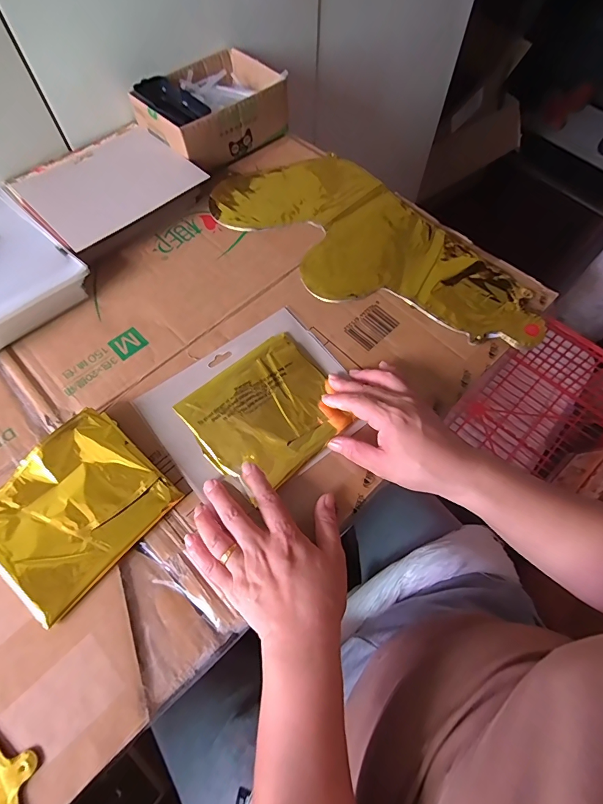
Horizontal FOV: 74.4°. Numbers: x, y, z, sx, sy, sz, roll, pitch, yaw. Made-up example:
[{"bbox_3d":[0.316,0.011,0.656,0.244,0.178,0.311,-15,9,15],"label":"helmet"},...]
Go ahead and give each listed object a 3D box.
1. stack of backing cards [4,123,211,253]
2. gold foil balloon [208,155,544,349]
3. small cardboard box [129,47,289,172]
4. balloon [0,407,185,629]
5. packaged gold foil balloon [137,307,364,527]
[{"bbox_3d":[-0.251,-0.279,0.522,0.194,0.035,0.180,-41,70,-18],"label":"stack of backing cards"},{"bbox_3d":[0.085,-0.195,0.492,0.198,0.013,0.420,-40,69,-18],"label":"gold foil balloon"},{"bbox_3d":[-0.127,-0.415,0.570,0.132,0.071,0.183,41,70,19],"label":"small cardboard box"},{"bbox_3d":[-0.198,0.090,0.343,0.118,0.030,0.139,37,69,17],"label":"balloon"},{"bbox_3d":[-0.045,0.001,0.406,0.195,0.018,0.162,-36,68,-16],"label":"packaged gold foil balloon"}]

